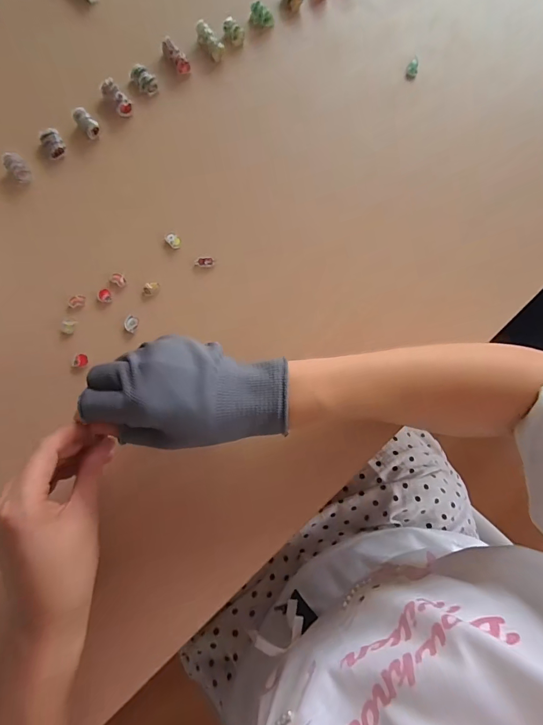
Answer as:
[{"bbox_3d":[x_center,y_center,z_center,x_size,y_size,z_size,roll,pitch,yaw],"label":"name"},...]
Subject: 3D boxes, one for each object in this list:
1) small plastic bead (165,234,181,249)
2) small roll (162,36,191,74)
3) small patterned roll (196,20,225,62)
[{"bbox_3d":[-0.093,-0.115,0.359,0.016,0.006,0.011,38,81,5],"label":"small plastic bead"},{"bbox_3d":[-0.098,-0.314,0.391,0.016,0.012,0.037,-39,83,-7],"label":"small roll"},{"bbox_3d":[-0.064,-0.334,0.395,0.017,0.014,0.036,-40,83,-8],"label":"small patterned roll"}]

